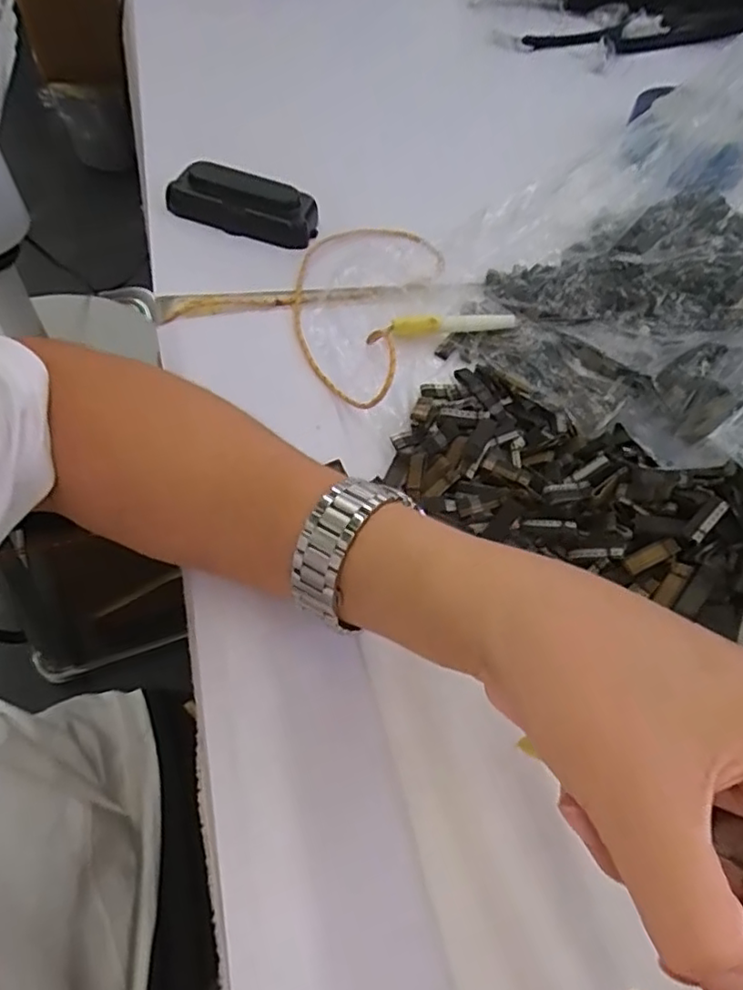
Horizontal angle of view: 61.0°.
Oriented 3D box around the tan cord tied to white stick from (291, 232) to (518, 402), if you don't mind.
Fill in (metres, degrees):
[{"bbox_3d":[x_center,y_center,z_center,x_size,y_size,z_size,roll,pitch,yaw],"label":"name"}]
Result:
[{"bbox_3d":[0.006,-0.132,0.423,0.136,0.015,0.157,-25,62,-20],"label":"tan cord tied to white stick"}]

